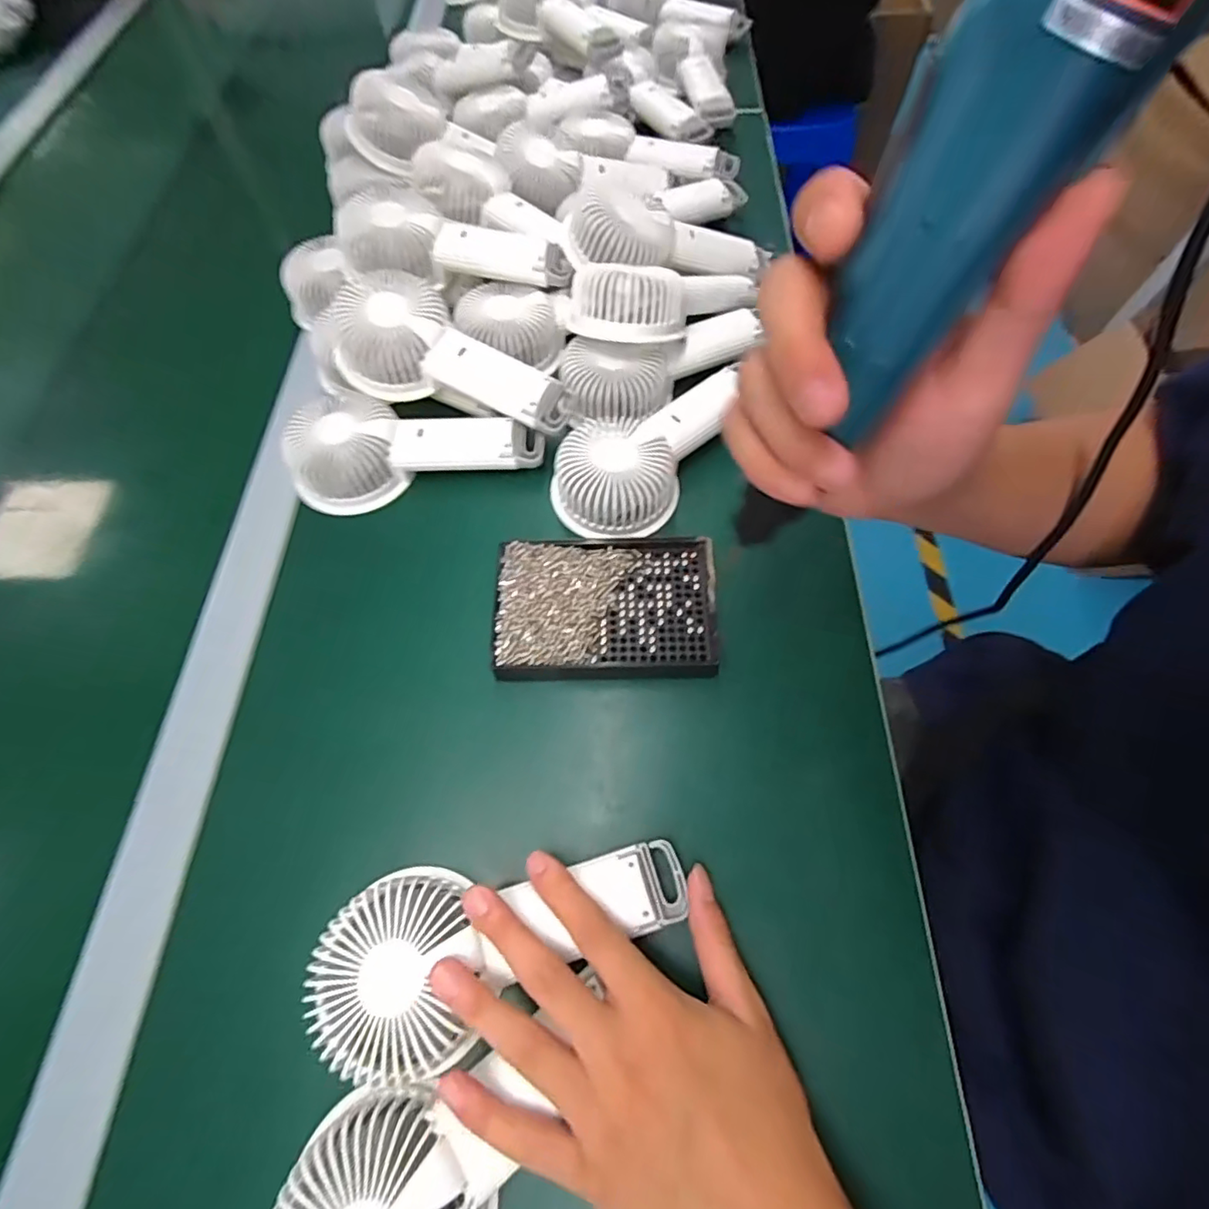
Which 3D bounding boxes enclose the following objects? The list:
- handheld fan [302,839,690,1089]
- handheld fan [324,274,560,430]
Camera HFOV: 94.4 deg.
[{"bbox_3d":[-0.046,0.160,0.273,0.175,0.039,0.081,-12,64,-12],"label":"handheld fan"},{"bbox_3d":[-0.108,-0.179,0.408,0.178,0.050,0.080,21,66,-5],"label":"handheld fan"}]

